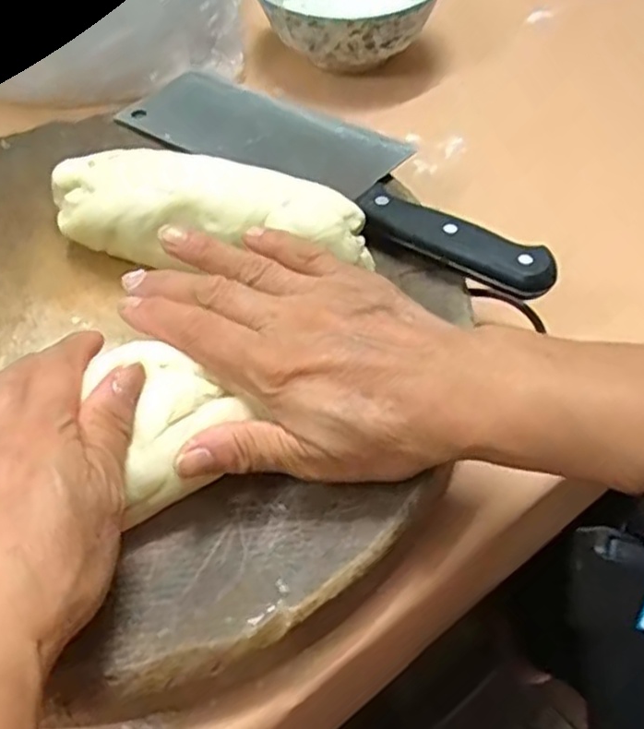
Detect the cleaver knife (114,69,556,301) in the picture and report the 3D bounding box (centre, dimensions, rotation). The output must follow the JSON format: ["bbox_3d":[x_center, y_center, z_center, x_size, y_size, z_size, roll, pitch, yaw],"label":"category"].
[{"bbox_3d":[0.002,-0.116,0.413,0.290,0.020,0.084,31,59,24],"label":"cleaver knife"}]

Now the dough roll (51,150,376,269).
[{"bbox_3d":[-0.064,-0.071,0.362,0.167,0.045,0.057,15,53,14],"label":"dough roll"}]

